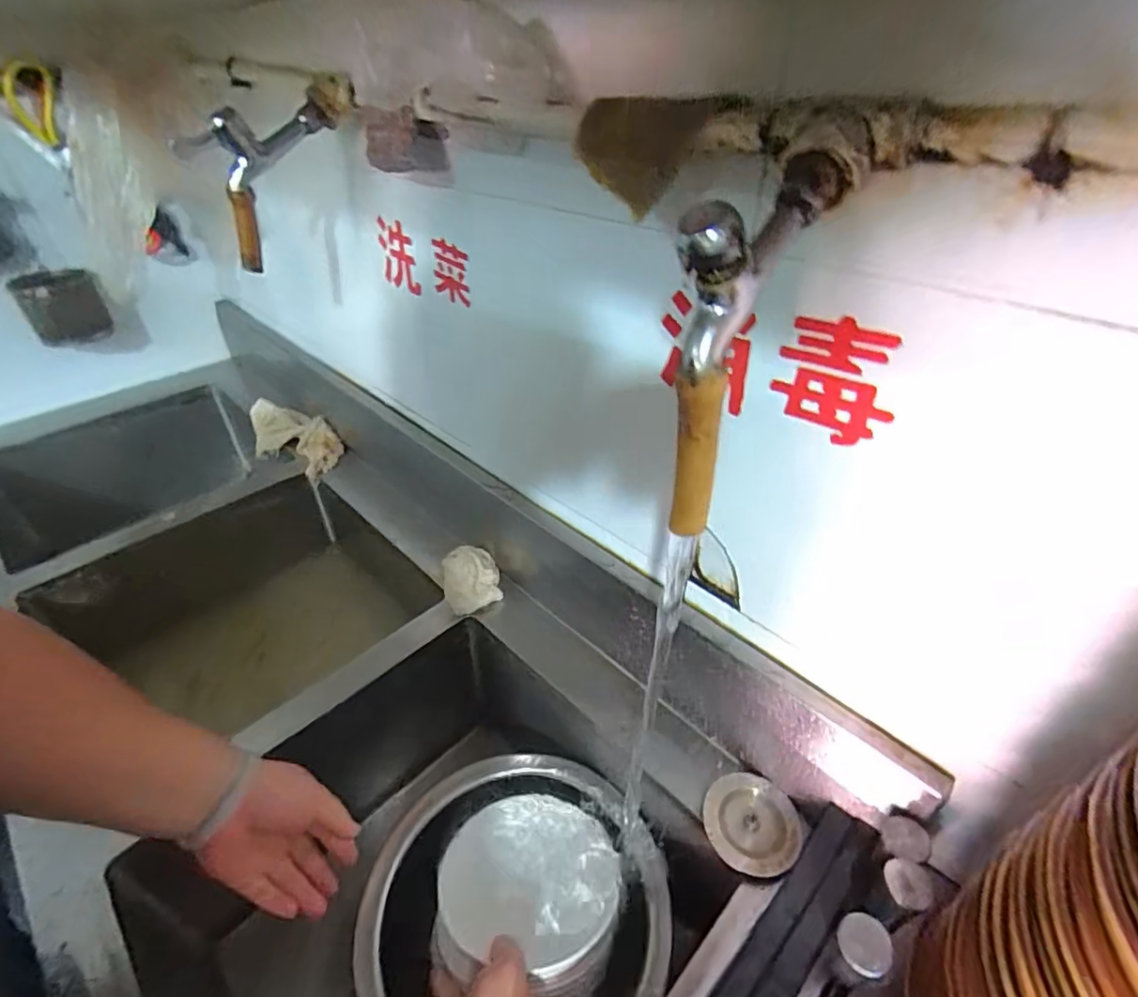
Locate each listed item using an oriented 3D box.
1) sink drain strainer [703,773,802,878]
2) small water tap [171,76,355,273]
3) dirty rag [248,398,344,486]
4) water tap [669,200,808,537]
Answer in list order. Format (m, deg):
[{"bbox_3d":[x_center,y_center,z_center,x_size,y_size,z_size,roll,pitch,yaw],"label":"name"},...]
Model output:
[{"bbox_3d":[0.166,0.288,0.505,0.084,0.025,0.077,0,37,0],"label":"sink drain strainer"},{"bbox_3d":[-0.281,-0.317,0.559,0.080,0.156,0.159,27,44,31],"label":"small water tap"},{"bbox_3d":[-0.493,-0.103,1.014,0.248,0.075,0.088,26,44,30],"label":"dirty rag"},{"bbox_3d":[0.075,-0.065,0.283,0.032,0.152,0.079,20,41,24],"label":"water tap"}]

